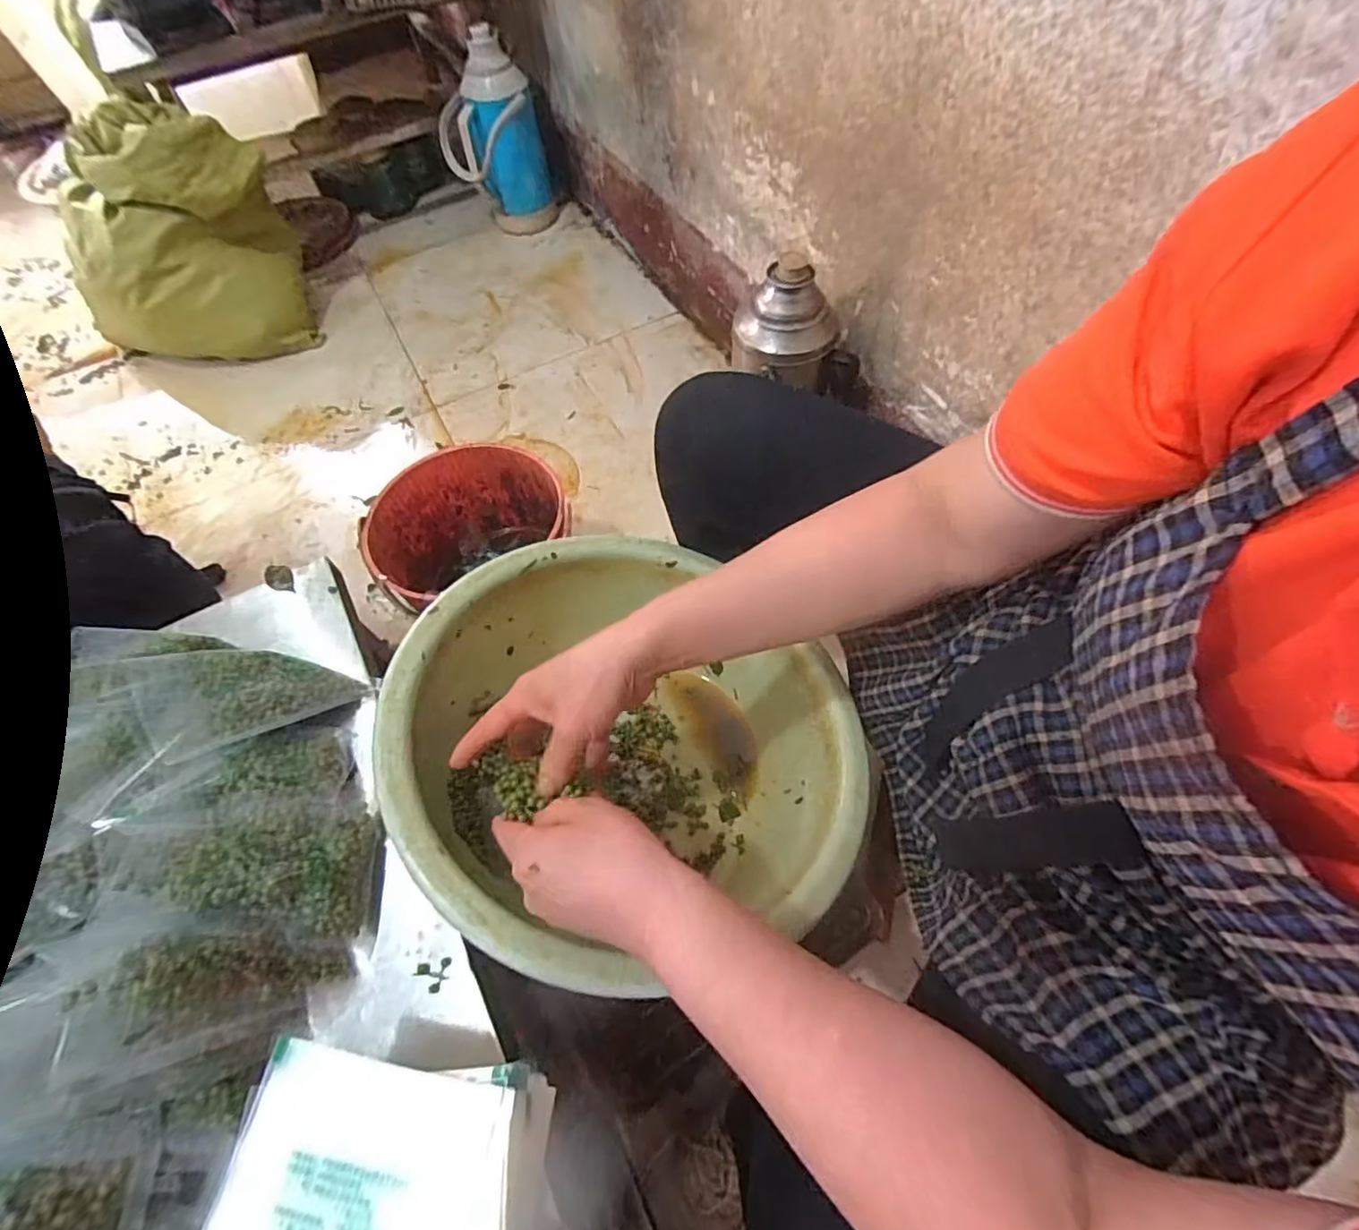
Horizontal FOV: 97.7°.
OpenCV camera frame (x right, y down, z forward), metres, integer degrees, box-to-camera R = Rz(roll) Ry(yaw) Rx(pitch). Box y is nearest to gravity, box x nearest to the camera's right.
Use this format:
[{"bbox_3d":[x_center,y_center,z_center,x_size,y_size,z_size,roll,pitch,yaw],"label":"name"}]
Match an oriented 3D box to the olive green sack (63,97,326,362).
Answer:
[{"bbox_3d":[-1.086,-0.788,1.281,0.457,0.396,0.258,-12,61,-3],"label":"olive green sack"}]

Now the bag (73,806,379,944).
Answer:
[{"bbox_3d":[-0.242,0.147,0.344,0.133,0.031,0.073,17,52,-32],"label":"bag"}]

